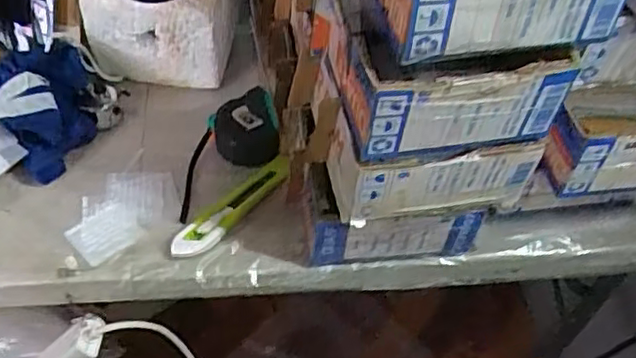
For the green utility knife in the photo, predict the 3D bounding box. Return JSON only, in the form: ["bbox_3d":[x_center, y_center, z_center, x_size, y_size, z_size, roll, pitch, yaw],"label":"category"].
[{"bbox_3d":[-0.083,0.025,0.645,0.031,0.018,0.155,34,56,20],"label":"green utility knife"}]

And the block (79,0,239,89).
[{"bbox_3d":[-0.175,-0.203,0.746,0.149,0.130,0.132,7,51,0],"label":"block"}]

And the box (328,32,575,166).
[{"bbox_3d":[0.098,-0.077,0.492,0.153,0.083,0.093,-8,53,-12],"label":"box"}]

